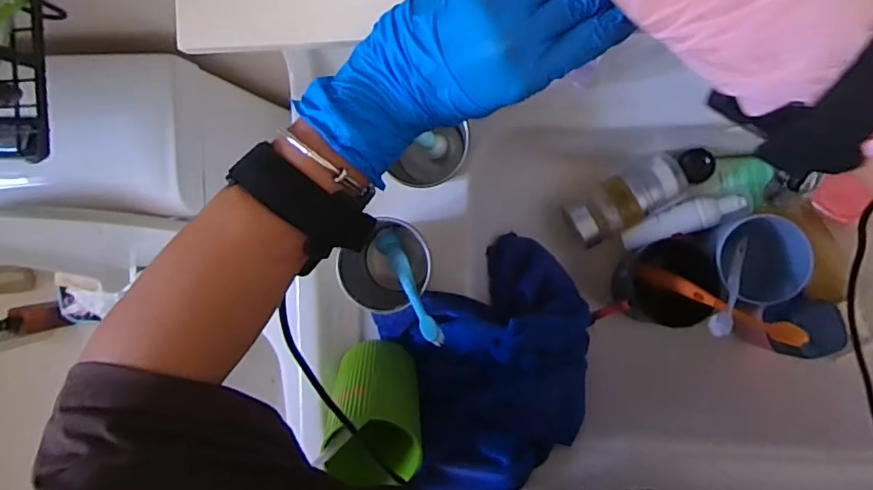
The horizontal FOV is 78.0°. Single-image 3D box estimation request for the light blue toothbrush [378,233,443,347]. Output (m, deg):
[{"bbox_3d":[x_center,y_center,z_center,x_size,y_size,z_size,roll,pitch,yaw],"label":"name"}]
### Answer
[{"bbox_3d":[-0.025,0.030,0.450,0.017,0.144,0.016,-41,126,7],"label":"light blue toothbrush"}]

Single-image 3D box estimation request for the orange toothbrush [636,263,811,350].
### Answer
[{"bbox_3d":[0.261,0.053,0.510,0.160,0.017,0.019,32,99,49],"label":"orange toothbrush"}]

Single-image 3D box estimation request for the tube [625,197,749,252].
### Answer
[{"bbox_3d":[0.260,-0.026,0.571,0.119,0.025,0.031,-19,91,7],"label":"tube"}]

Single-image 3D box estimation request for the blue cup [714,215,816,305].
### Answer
[{"bbox_3d":[0.320,0.014,0.551,0.087,0.073,0.088,0,93,6],"label":"blue cup"}]

